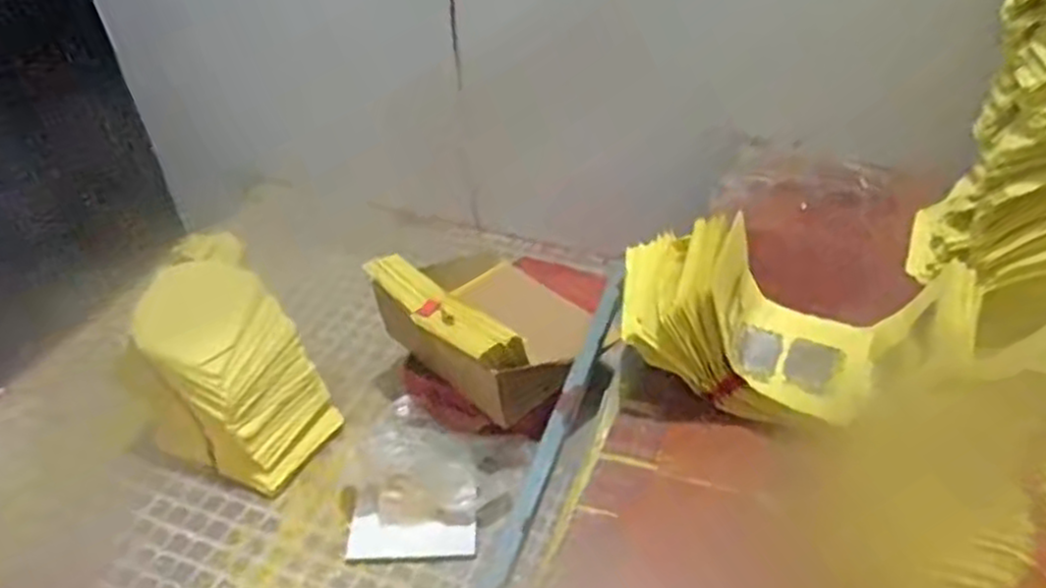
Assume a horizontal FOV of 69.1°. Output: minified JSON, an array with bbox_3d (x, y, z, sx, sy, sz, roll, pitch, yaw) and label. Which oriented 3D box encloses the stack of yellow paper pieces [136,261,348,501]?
[{"bbox_3d":[-0.334,0.090,0.885,0.180,0.207,0.162,30,51,30],"label":"stack of yellow paper pieces"}]

